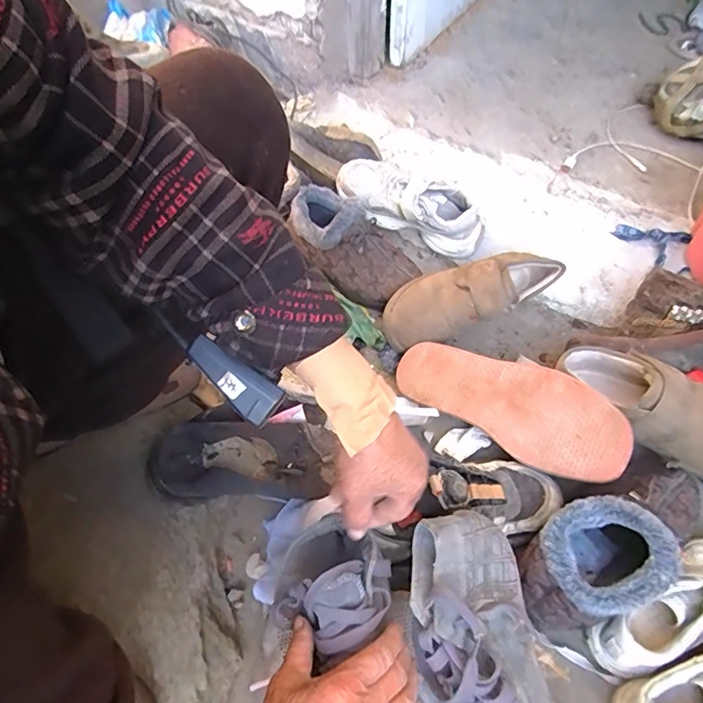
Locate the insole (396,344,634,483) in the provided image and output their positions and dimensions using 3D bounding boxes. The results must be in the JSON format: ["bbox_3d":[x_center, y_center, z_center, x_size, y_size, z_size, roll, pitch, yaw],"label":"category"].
[{"bbox_3d":[0.175,0.055,0.571,0.268,0.008,0.101,29,93,35],"label":"insole"}]

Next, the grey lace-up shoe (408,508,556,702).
[{"bbox_3d":[0.103,0.250,0.404,0.098,0.083,0.227,-11,78,-6],"label":"grey lace-up shoe"}]

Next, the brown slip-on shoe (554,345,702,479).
[{"bbox_3d":[0.343,0.063,0.534,0.233,0.091,0.089,27,60,19],"label":"brown slip-on shoe"}]

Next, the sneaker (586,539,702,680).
[{"bbox_3d":[0.327,0.242,0.474,0.202,0.068,0.070,-25,58,-15],"label":"sneaker"}]

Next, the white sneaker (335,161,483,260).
[{"bbox_3d":[0.088,-0.216,0.750,0.240,0.105,0.081,25,58,-2],"label":"white sneaker"}]

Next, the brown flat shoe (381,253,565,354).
[{"bbox_3d":[0.158,-0.079,0.671,0.241,0.088,0.117,-11,56,-6],"label":"brown flat shoe"}]

